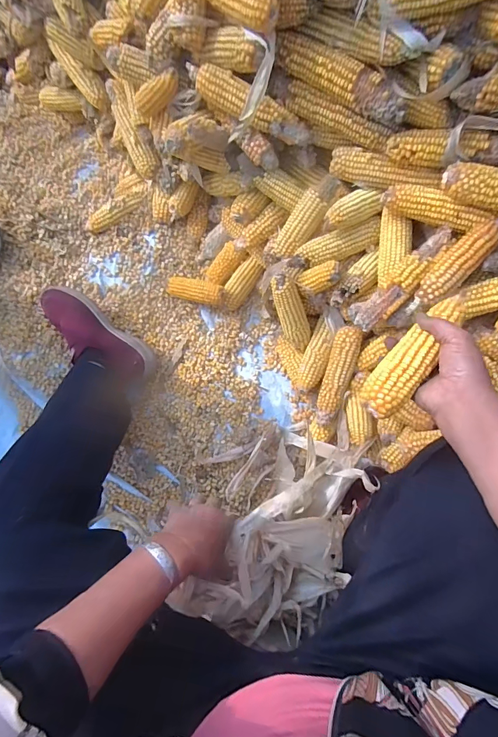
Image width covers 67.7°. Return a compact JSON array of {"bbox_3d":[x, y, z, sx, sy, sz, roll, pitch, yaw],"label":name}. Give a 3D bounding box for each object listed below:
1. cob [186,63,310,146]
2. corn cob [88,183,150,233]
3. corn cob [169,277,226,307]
[{"bbox_3d":[-0.001,-0.407,0.574,0.204,0.036,0.038,26,78,-6],"label":"cob"},{"bbox_3d":[-0.282,-0.344,0.803,0.149,0.039,0.050,-39,79,-7],"label":"corn cob"},{"bbox_3d":[-0.111,-0.159,0.768,0.133,0.035,0.039,15,77,22],"label":"corn cob"}]

